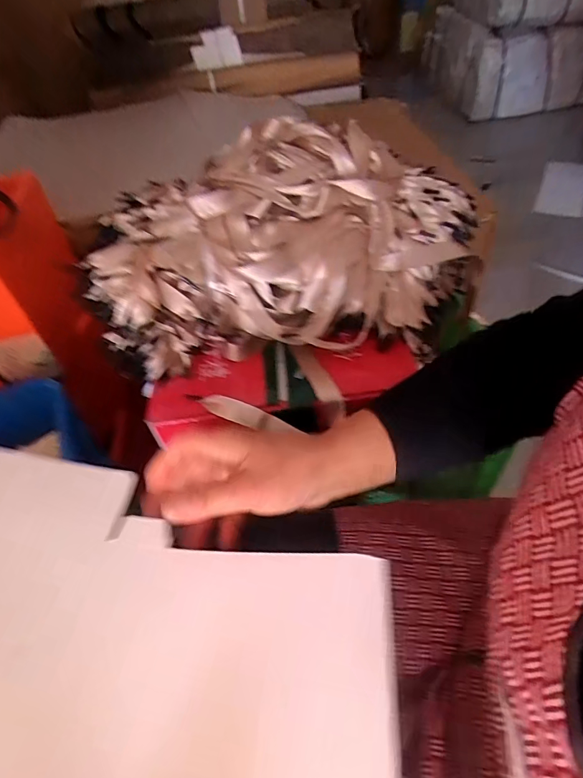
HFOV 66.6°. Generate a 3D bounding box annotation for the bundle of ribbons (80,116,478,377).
[{"bbox_3d":[-0.011,-0.165,0.484,0.418,0.138,0.234,-8,48,0],"label":"bundle of ribbons"}]

